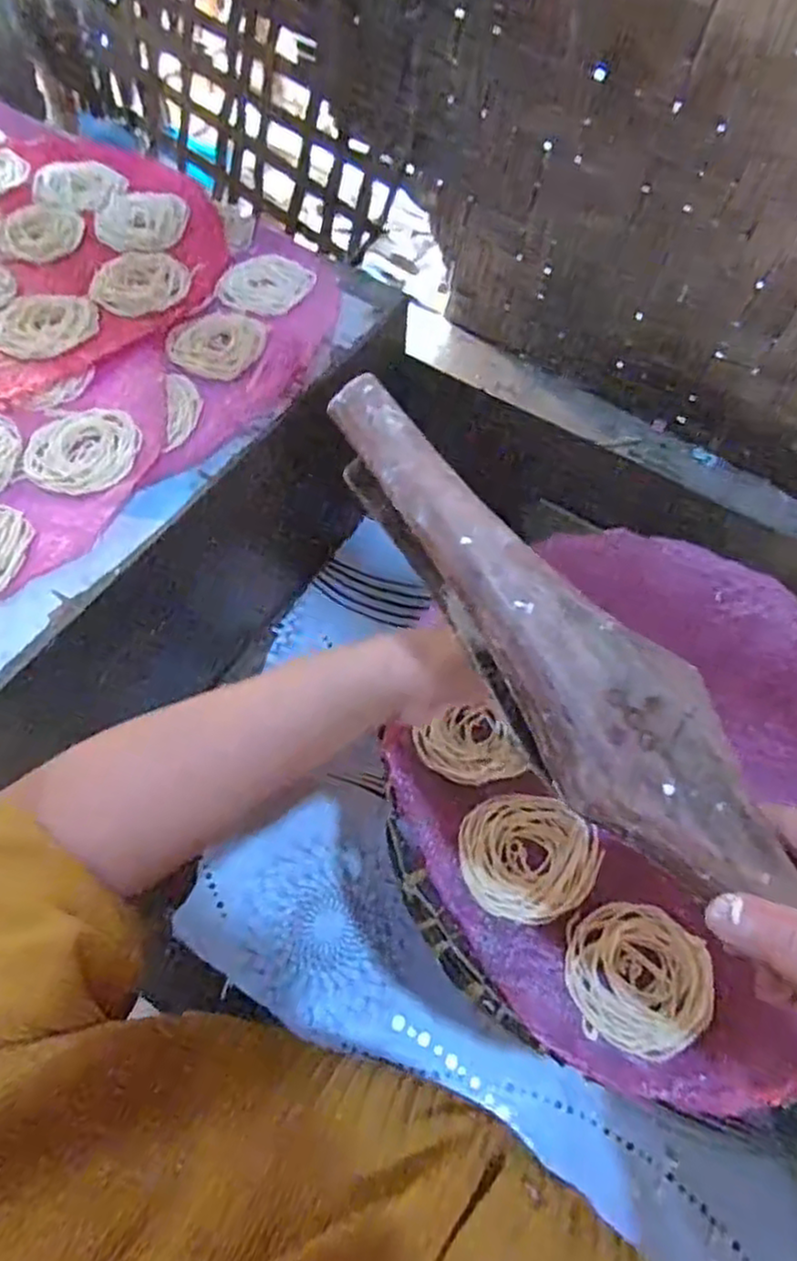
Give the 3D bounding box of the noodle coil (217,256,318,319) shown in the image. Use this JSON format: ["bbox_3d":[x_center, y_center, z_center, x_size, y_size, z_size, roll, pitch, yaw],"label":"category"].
[{"bbox_3d":[-0.112,-0.289,0.590,0.065,0.004,0.074,23,62,9],"label":"noodle coil"}]

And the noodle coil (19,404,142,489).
[{"bbox_3d":[-0.220,-0.129,0.492,0.073,0.004,0.073,2,61,-3],"label":"noodle coil"}]

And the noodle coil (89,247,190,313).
[{"bbox_3d":[-0.208,-0.283,0.571,0.077,0.015,0.052,-25,65,-16],"label":"noodle coil"}]

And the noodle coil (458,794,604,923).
[{"bbox_3d":[0.077,0.130,0.409,0.079,0.009,0.071,2,61,-3],"label":"noodle coil"}]

